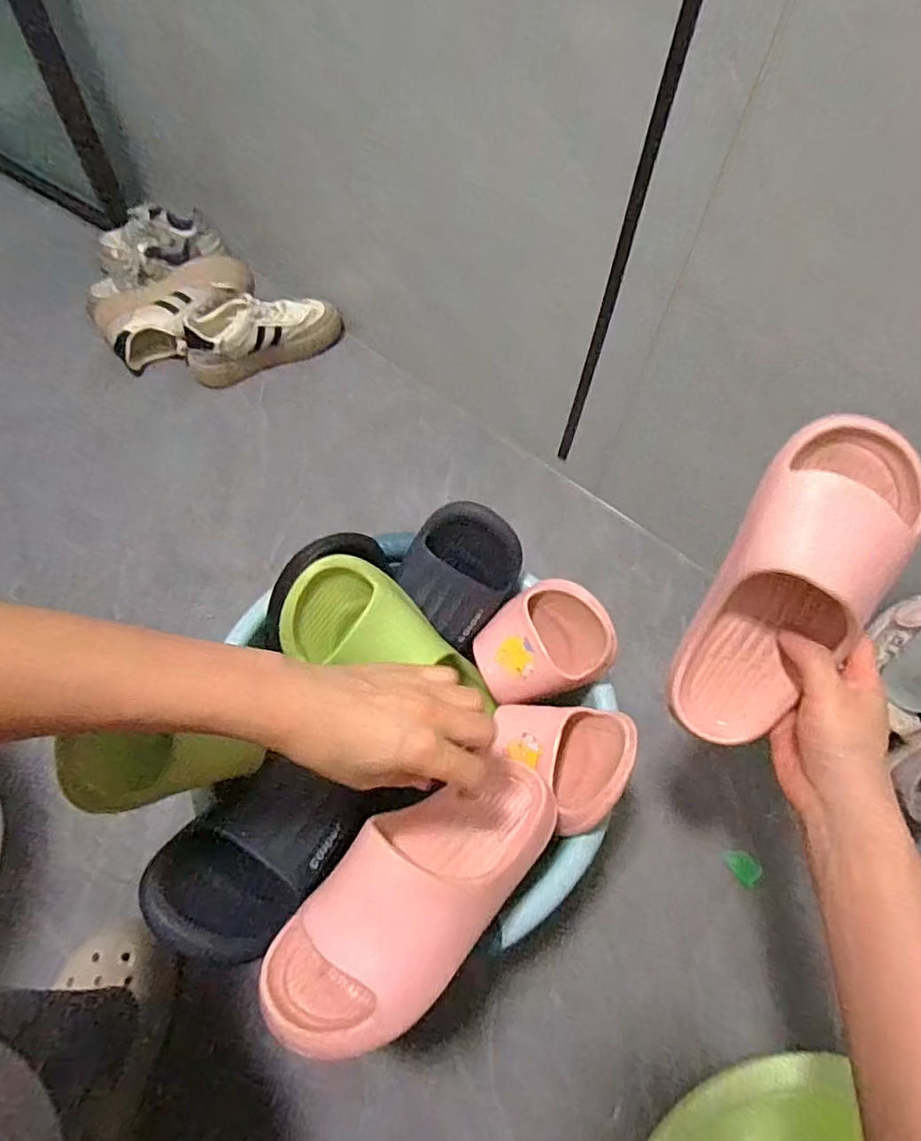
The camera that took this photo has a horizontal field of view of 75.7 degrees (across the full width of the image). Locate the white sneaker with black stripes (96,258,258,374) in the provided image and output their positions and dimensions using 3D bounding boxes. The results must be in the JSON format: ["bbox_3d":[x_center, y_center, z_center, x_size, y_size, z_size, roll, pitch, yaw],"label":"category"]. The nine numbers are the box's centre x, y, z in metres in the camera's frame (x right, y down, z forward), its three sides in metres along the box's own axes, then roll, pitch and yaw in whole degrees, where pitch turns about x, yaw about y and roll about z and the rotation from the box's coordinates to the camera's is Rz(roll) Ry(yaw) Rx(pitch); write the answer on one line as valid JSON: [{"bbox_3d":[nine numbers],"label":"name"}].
[{"bbox_3d":[-0.449,-0.419,0.972,0.248,0.099,0.121,-35,67,-22],"label":"white sneaker with black stripes"}]

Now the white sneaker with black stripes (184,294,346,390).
[{"bbox_3d":[-0.315,-0.390,0.955,0.251,0.092,0.099,-24,66,-15],"label":"white sneaker with black stripes"}]

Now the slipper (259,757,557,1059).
[{"bbox_3d":[-0.022,0.213,0.401,0.221,0.070,0.101,-30,66,-33],"label":"slipper"}]

